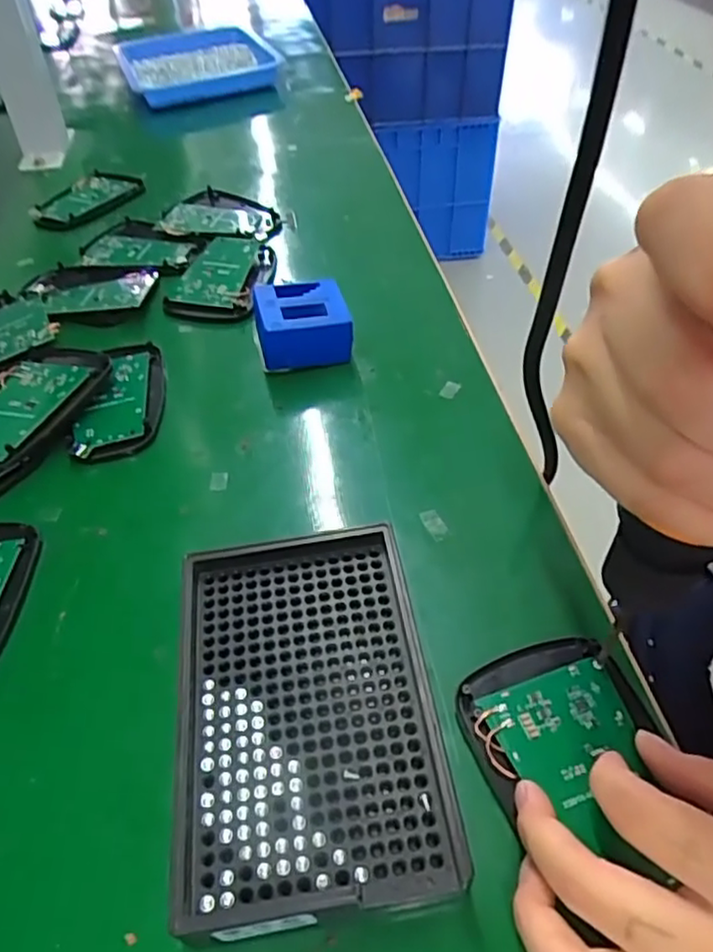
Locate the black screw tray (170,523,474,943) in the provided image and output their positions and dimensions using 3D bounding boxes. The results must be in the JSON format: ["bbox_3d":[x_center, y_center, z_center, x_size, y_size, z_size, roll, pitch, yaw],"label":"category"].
[{"bbox_3d":[-0.019,0.085,0.245,0.090,0.025,0.136,-9,47,-4],"label":"black screw tray"}]

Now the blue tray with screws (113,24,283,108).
[{"bbox_3d":[-0.187,-0.481,0.773,0.152,0.027,0.197,-19,49,-13],"label":"blue tray with screws"}]

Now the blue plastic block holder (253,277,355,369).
[{"bbox_3d":[-0.033,-0.091,0.400,0.053,0.036,0.045,-11,47,-6],"label":"blue plastic block holder"}]

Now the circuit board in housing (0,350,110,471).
[{"bbox_3d":[-0.189,-0.039,0.373,0.062,0.015,0.092,18,51,20],"label":"circuit board in housing"}]

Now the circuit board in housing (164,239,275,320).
[{"bbox_3d":[-0.097,-0.142,0.464,0.061,0.010,0.088,3,47,7],"label":"circuit board in housing"}]

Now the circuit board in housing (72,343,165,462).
[{"bbox_3d":[-0.138,-0.047,0.385,0.046,0.008,0.094,-9,47,-4],"label":"circuit board in housing"}]

